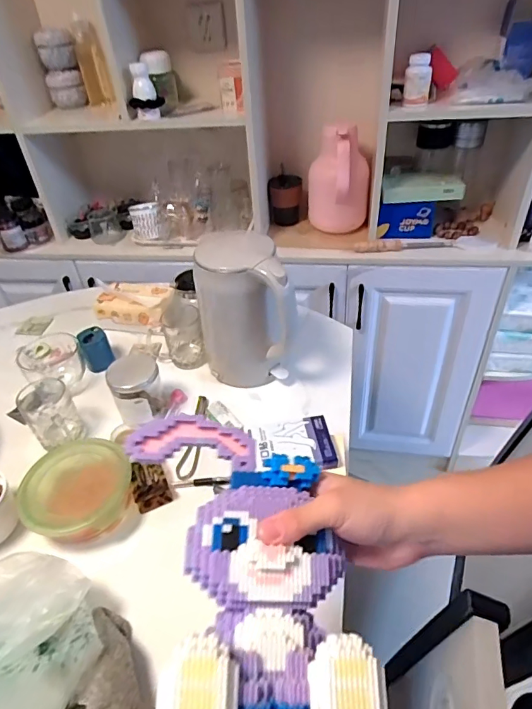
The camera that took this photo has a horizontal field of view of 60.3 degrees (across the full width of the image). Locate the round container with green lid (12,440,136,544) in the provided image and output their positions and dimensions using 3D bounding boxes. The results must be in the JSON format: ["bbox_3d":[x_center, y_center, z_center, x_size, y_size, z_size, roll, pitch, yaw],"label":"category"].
[{"bbox_3d":[-0.265,0.195,0.651,0.136,0.064,0.142,-3,40,3],"label":"round container with green lid"}]

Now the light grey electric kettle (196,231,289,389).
[{"bbox_3d":[-0.038,-0.055,0.778,0.133,0.261,0.141,-16,41,-12],"label":"light grey electric kettle"}]

